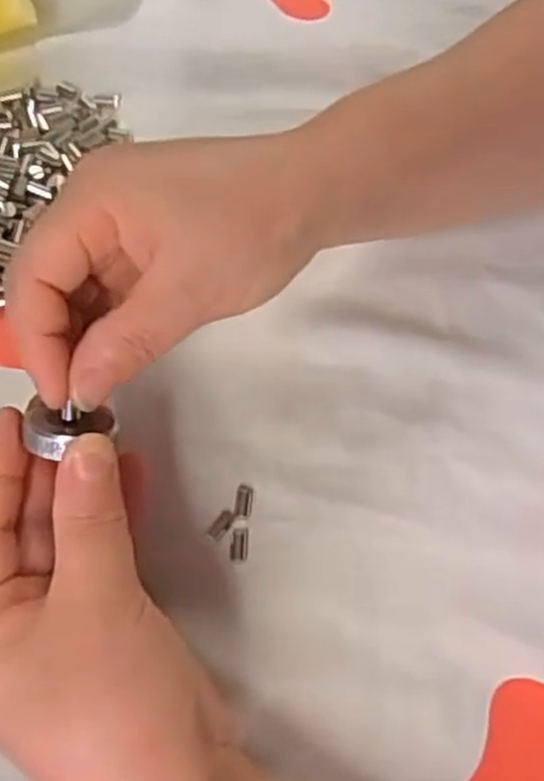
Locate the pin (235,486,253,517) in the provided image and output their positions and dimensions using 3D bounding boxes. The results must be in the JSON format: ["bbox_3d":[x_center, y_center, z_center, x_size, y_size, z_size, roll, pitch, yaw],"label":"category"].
[{"bbox_3d":[-0.011,0.041,0.293,0.006,0.004,0.012,7,69,3],"label":"pin"}]

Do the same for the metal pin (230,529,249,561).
[{"bbox_3d":[-0.012,0.056,0.288,0.006,0.004,0.012,4,69,2],"label":"metal pin"}]

